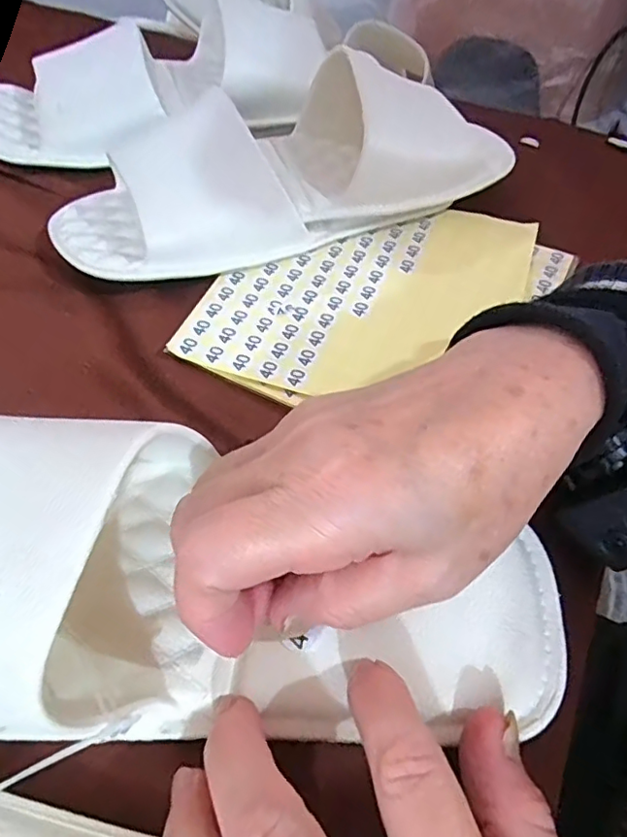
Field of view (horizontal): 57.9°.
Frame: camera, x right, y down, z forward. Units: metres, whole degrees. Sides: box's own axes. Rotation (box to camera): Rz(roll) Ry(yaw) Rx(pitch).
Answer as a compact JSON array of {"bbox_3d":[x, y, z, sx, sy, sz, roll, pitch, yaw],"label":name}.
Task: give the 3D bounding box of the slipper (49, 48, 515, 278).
[{"bbox_3d":[-0.014,-0.152,0.333,0.275,0.068,0.117,-16,56,-12],"label":"slipper"}]

